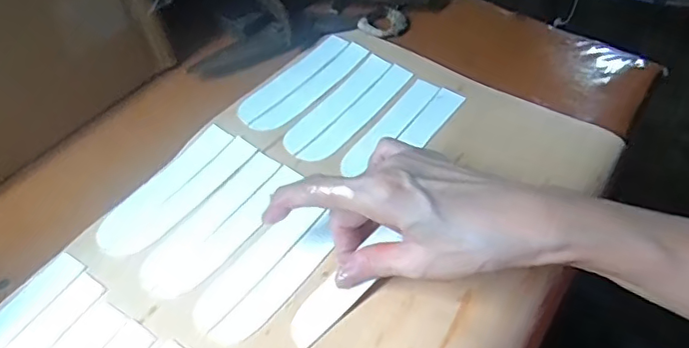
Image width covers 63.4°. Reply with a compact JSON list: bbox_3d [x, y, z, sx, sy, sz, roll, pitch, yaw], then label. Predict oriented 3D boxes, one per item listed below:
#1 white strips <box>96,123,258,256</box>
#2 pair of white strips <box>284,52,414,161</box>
[{"bbox_3d":[-0.120,0.010,0.395,0.048,0.004,0.120,30,58,21],"label":"white strips"},{"bbox_3d":[0.003,-0.053,0.450,0.044,0.005,0.125,31,60,22],"label":"pair of white strips"}]

